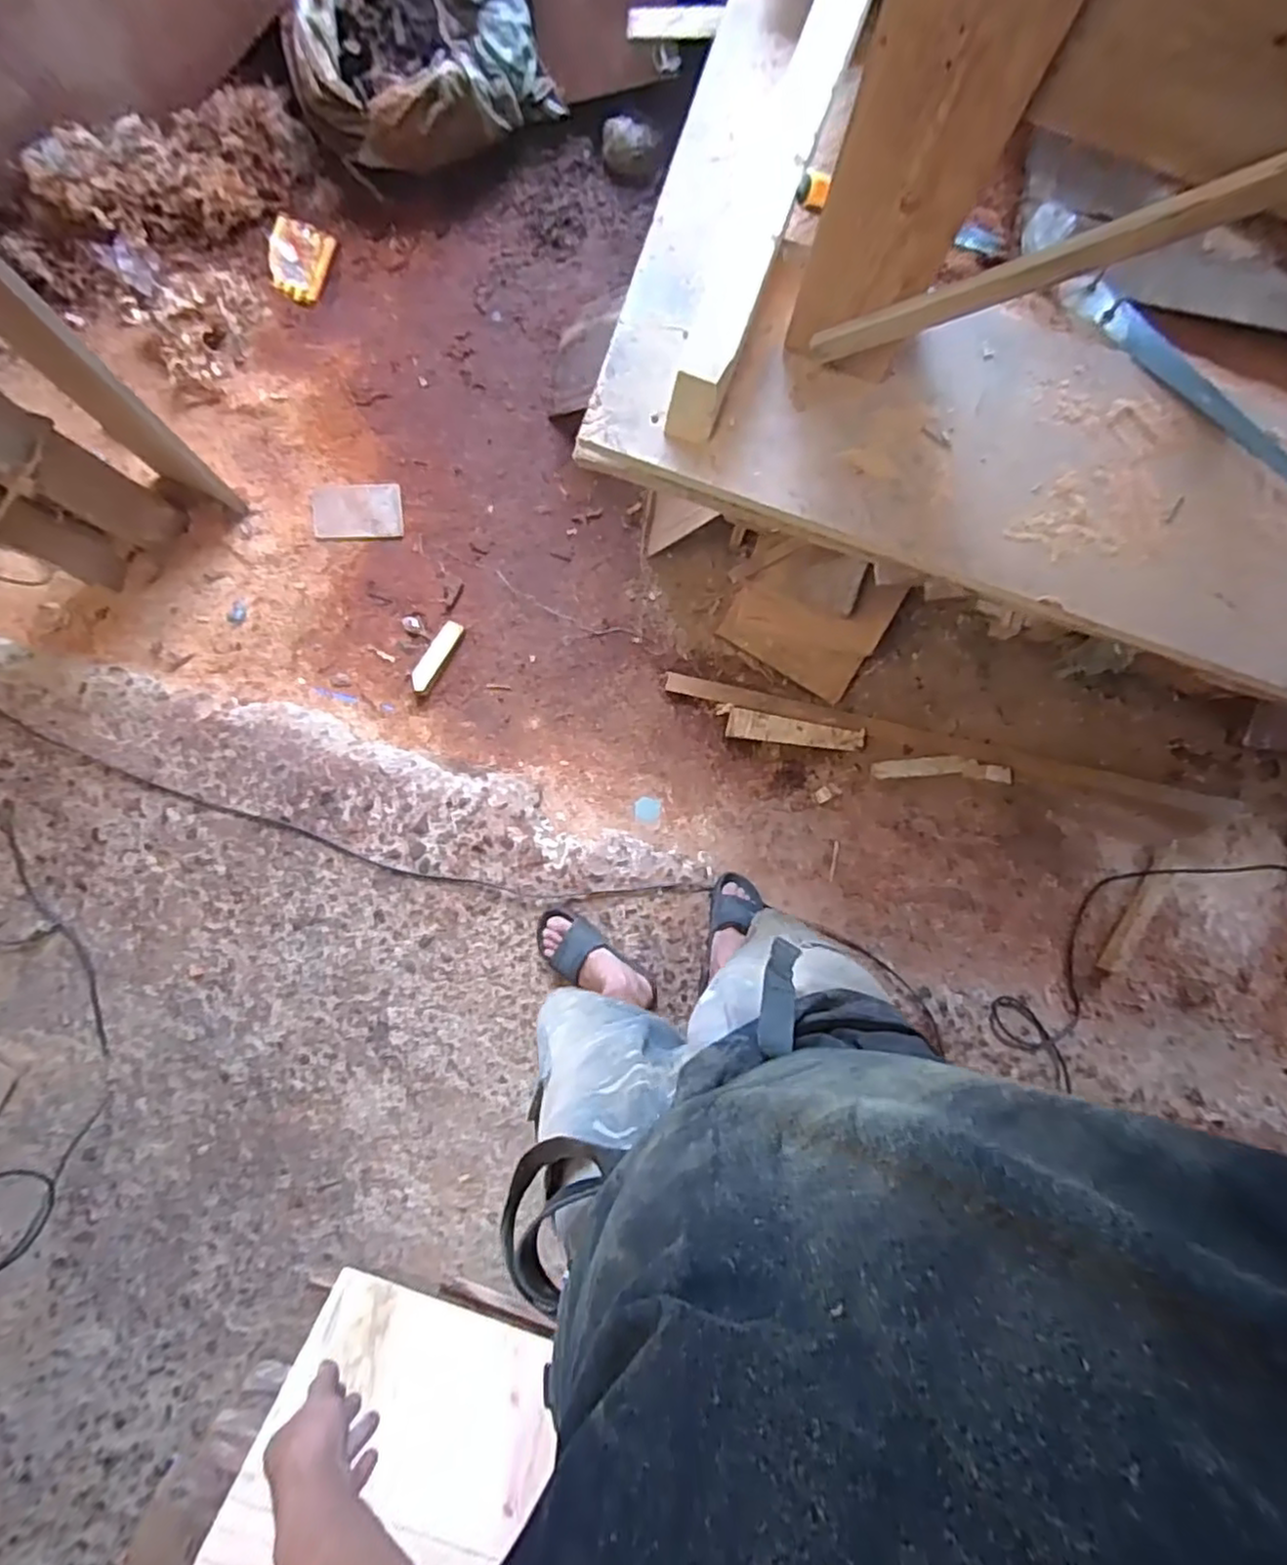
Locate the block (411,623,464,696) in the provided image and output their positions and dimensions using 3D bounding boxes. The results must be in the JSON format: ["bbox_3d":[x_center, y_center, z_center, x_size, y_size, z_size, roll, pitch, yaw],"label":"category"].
[{"bbox_3d":[-0.445,-0.269,1.475,0.045,0.019,0.171,28,88,1],"label":"block"}]

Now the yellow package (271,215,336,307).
[{"bbox_3d":[-0.733,-1.103,1.458,0.119,0.021,0.156,15,88,1],"label":"yellow package"}]

